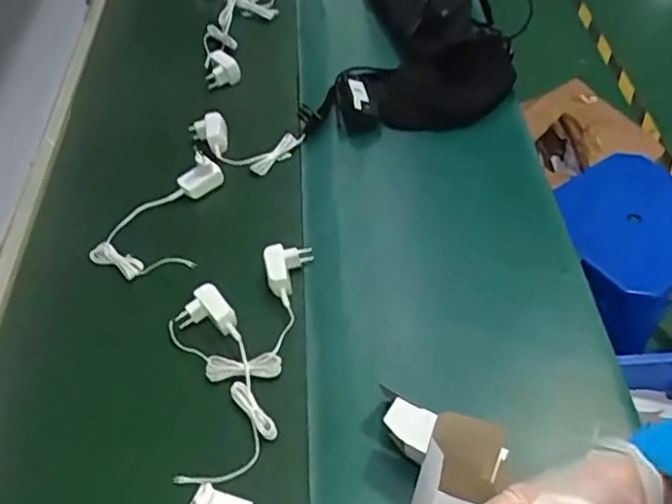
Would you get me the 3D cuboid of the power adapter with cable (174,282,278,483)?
[{"bbox_3d":[-0.130,0.136,0.721,0.104,0.033,0.227,-11,49,-1],"label":"power adapter with cable"}]

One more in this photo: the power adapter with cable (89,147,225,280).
[{"bbox_3d":[-0.218,-0.045,0.877,0.152,0.048,0.206,27,58,28],"label":"power adapter with cable"}]

